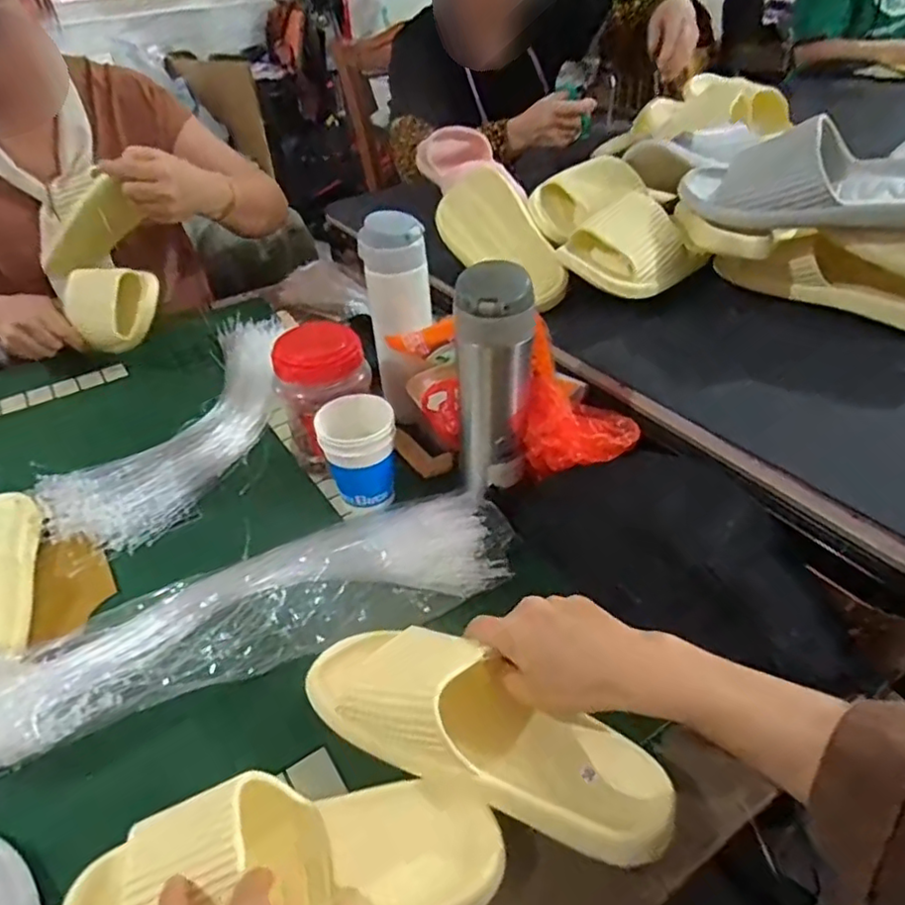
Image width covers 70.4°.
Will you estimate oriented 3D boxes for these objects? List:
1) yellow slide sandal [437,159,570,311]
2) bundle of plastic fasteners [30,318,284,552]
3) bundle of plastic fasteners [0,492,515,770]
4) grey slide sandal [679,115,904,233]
[{"bbox_3d":[0.060,-0.242,0.777,0.099,0.066,0.235,-30,58,8],"label":"yellow slide sandal"},{"bbox_3d":[-0.304,-0.059,0.777,0.180,0.025,0.446,6,40,12],"label":"bundle of plastic fasteners"},{"bbox_3d":[-0.154,0.116,0.508,0.409,0.052,0.123,-19,41,-17],"label":"bundle of plastic fasteners"},{"bbox_3d":[0.367,-0.264,0.624,0.282,0.076,0.100,25,48,31],"label":"grey slide sandal"}]

